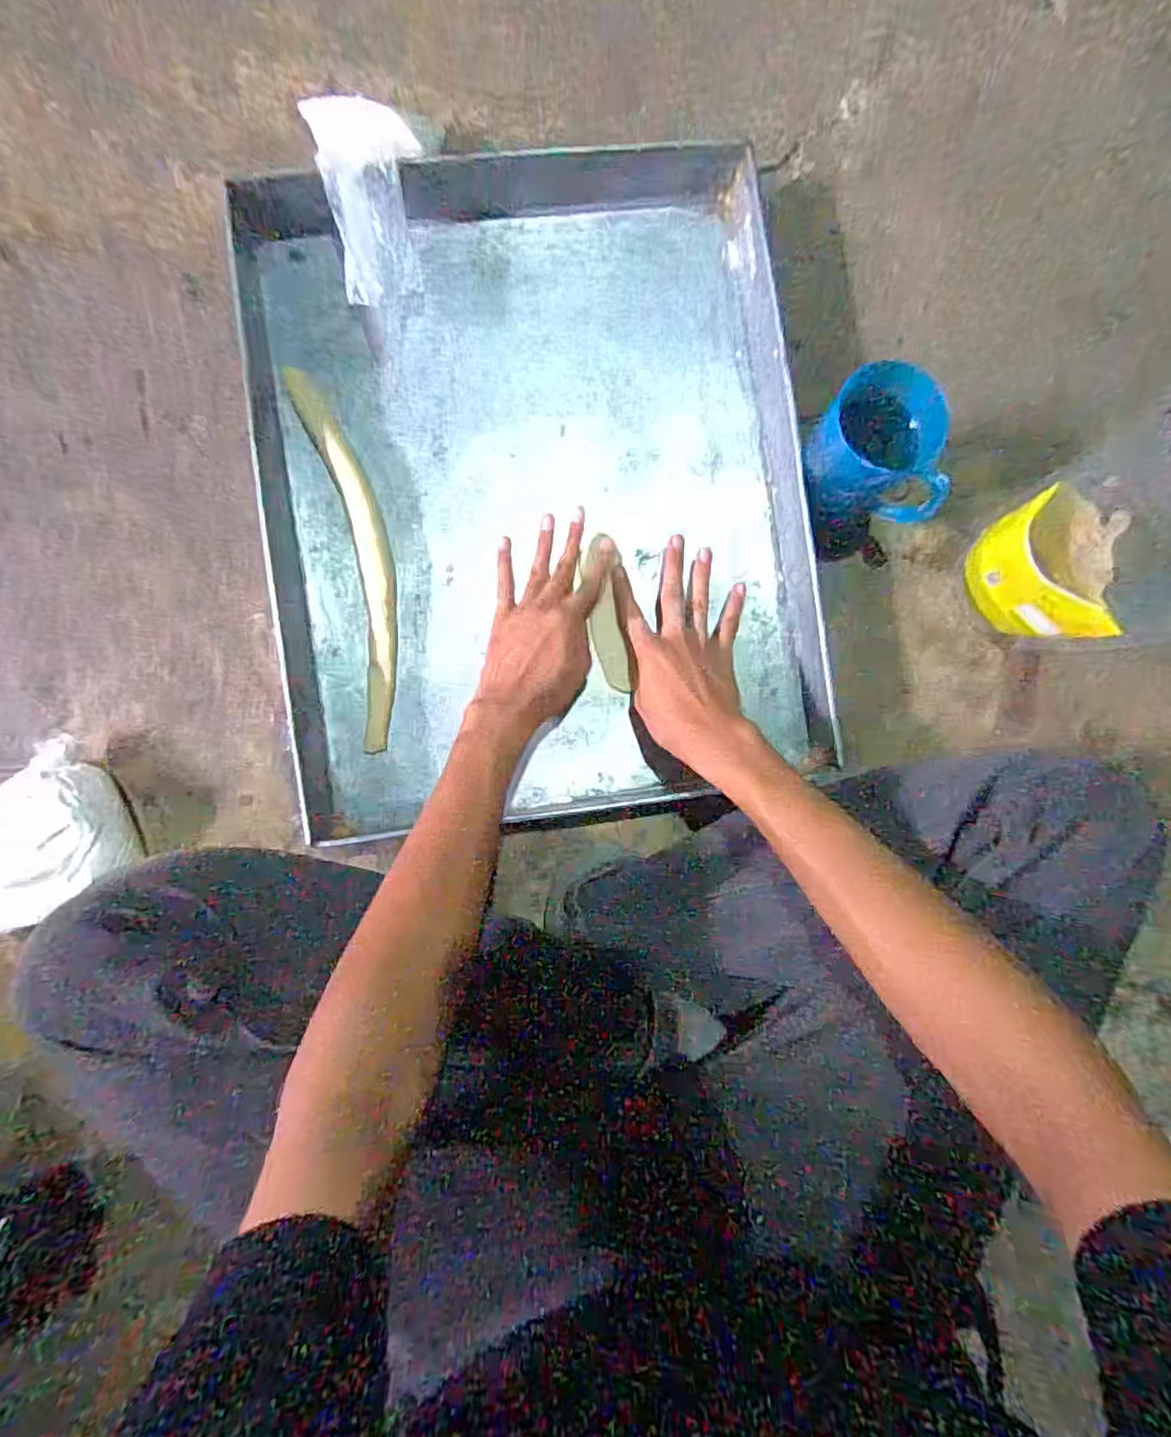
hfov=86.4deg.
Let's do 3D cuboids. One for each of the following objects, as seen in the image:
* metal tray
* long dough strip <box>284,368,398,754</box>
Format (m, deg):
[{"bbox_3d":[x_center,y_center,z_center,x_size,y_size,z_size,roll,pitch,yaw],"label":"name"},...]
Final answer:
[{"bbox_3d":[-0.042,-0.187,0.505,0.436,0.046,0.539,-7,90,-4],"label":"metal tray"},{"bbox_3d":[-0.181,-0.125,0.499,0.049,0.022,0.296,-11,90,-4],"label":"long dough strip"}]

